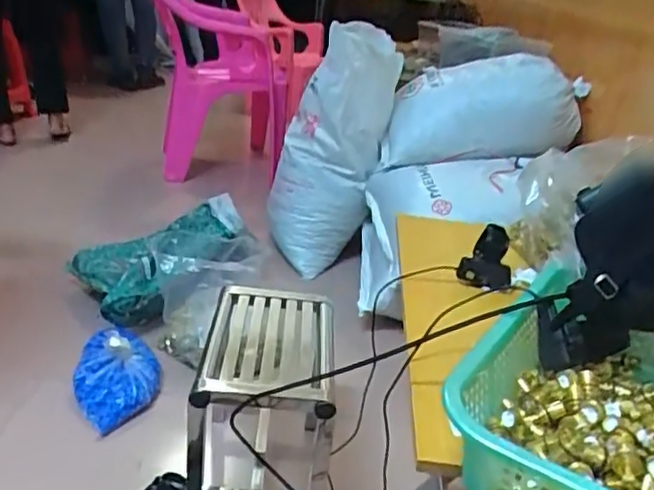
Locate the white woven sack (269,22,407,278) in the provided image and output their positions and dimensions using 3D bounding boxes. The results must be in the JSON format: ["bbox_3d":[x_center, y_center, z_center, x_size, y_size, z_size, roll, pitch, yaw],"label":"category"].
[{"bbox_3d":[0.018,-0.286,1.864,0.323,0.701,0.475,9,25,4],"label":"white woven sack"}]

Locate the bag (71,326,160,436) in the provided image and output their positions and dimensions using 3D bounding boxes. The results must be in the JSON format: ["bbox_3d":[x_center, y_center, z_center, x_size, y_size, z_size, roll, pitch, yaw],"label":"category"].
[{"bbox_3d":[-0.441,0.274,1.305,0.168,0.112,0.209,-2,26,-18],"label":"bag"}]

